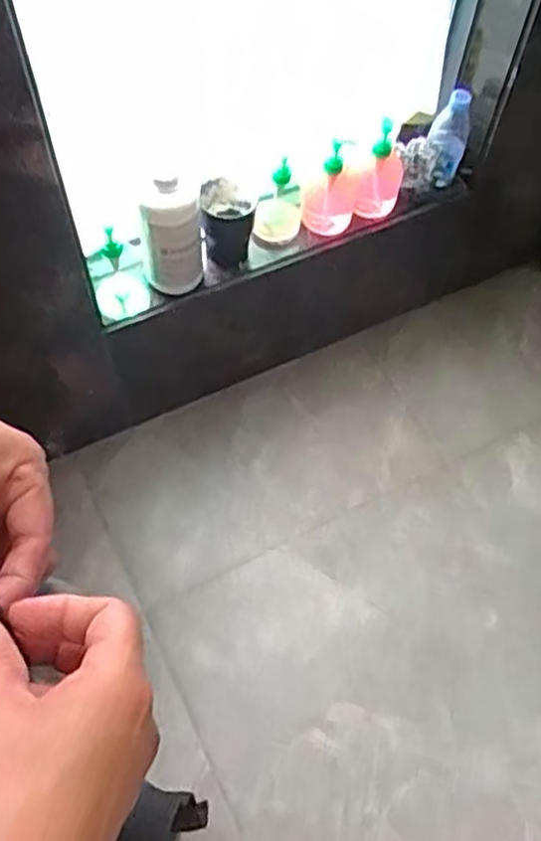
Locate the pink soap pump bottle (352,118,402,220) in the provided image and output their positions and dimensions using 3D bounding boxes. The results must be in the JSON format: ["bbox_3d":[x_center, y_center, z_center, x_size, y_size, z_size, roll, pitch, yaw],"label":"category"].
[{"bbox_3d":[0.171,-0.386,1.146,0.065,0.161,0.051,10,60,5],"label":"pink soap pump bottle"}]

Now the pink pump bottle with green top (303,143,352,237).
[{"bbox_3d":[0.091,-0.360,1.132,0.075,0.158,0.054,9,60,4],"label":"pink pump bottle with green top"}]

